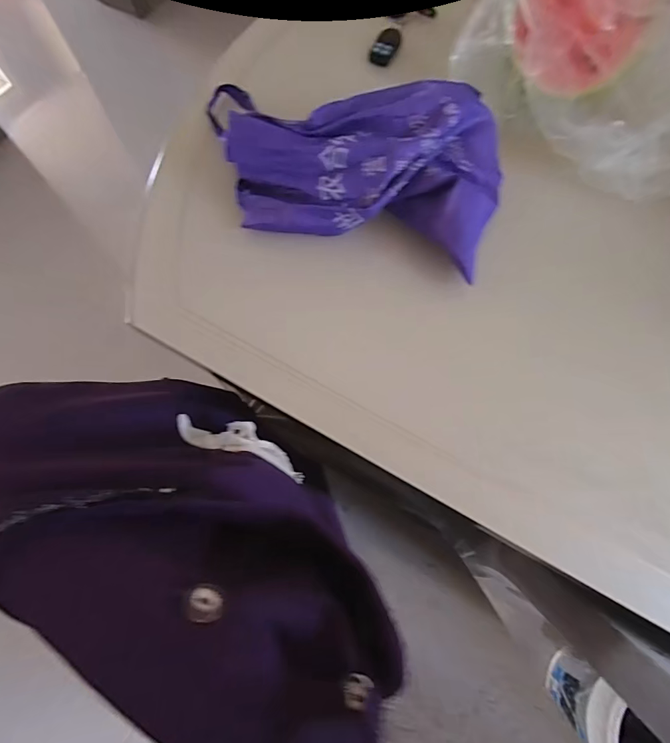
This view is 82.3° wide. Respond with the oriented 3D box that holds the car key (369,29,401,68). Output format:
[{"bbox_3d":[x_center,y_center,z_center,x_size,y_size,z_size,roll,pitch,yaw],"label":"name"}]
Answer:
[{"bbox_3d":[0.067,-0.430,0.509,0.031,0.015,0.053,17,73,5],"label":"car key"}]

